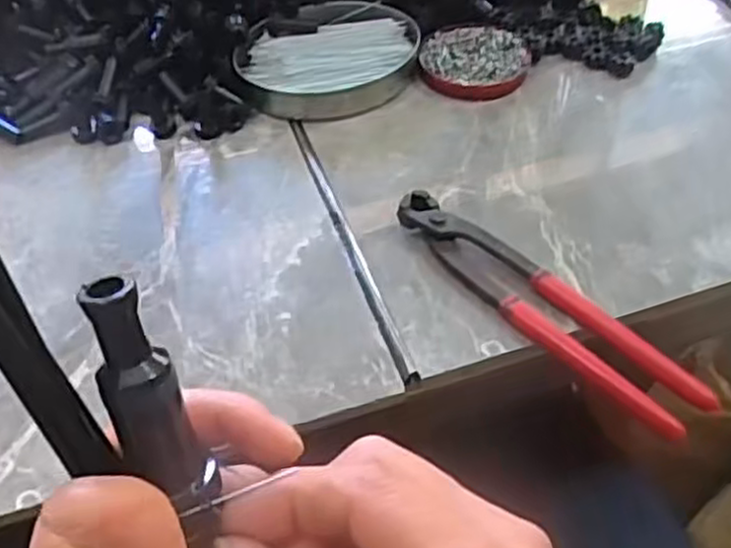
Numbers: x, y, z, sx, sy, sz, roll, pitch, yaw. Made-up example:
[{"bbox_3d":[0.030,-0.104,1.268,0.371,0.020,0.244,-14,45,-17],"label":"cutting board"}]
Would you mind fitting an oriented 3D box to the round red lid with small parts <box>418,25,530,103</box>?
[{"bbox_3d":[0.079,-0.158,0.570,0.077,0.012,0.073,-3,51,-1],"label":"round red lid with small parts"}]

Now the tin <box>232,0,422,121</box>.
[{"bbox_3d":[-0.027,-0.158,0.568,0.133,0.021,0.104,-20,54,-14],"label":"tin"}]

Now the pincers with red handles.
[{"bbox_3d":[0.094,0.016,0.428,0.036,0.018,0.201,-36,59,-24],"label":"pincers with red handles"}]

